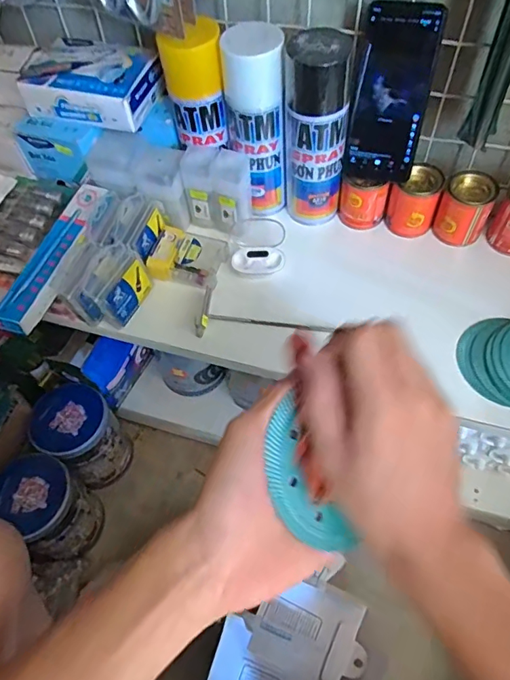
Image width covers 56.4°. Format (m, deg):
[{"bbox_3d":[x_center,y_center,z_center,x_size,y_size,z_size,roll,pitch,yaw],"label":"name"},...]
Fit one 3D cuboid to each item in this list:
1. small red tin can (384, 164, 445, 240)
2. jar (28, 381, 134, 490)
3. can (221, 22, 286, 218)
[{"bbox_3d":[0.186,-0.162,0.560,0.054,0.066,0.049,15,58,14],"label":"small red tin can"},{"bbox_3d":[-0.272,0.153,0.759,0.107,0.160,0.113,-2,55,3],"label":"jar"},{"bbox_3d":[0.001,-0.232,0.533,0.061,0.195,0.052,1,56,4],"label":"can"}]

